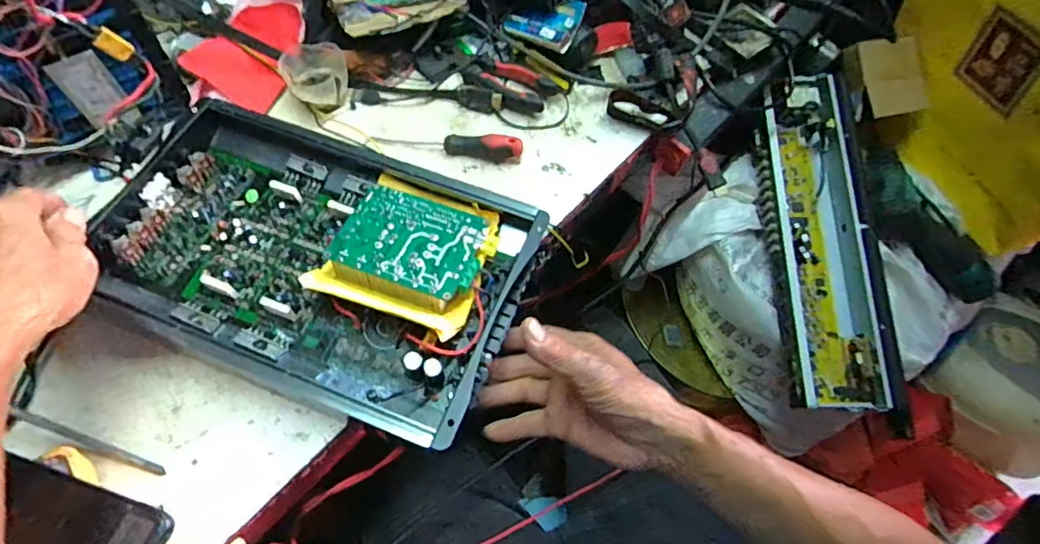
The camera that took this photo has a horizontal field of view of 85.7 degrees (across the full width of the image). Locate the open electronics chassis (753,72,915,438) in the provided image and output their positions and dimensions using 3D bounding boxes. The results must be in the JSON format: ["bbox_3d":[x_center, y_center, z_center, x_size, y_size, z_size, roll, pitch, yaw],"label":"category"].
[{"bbox_3d":[0.361,-0.053,0.678,0.137,0.061,0.394,-2,77,-3],"label":"open electronics chassis"}]

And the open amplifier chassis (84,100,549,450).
[{"bbox_3d":[-0.173,-0.017,0.472,0.348,0.041,0.220,19,62,8],"label":"open amplifier chassis"}]

